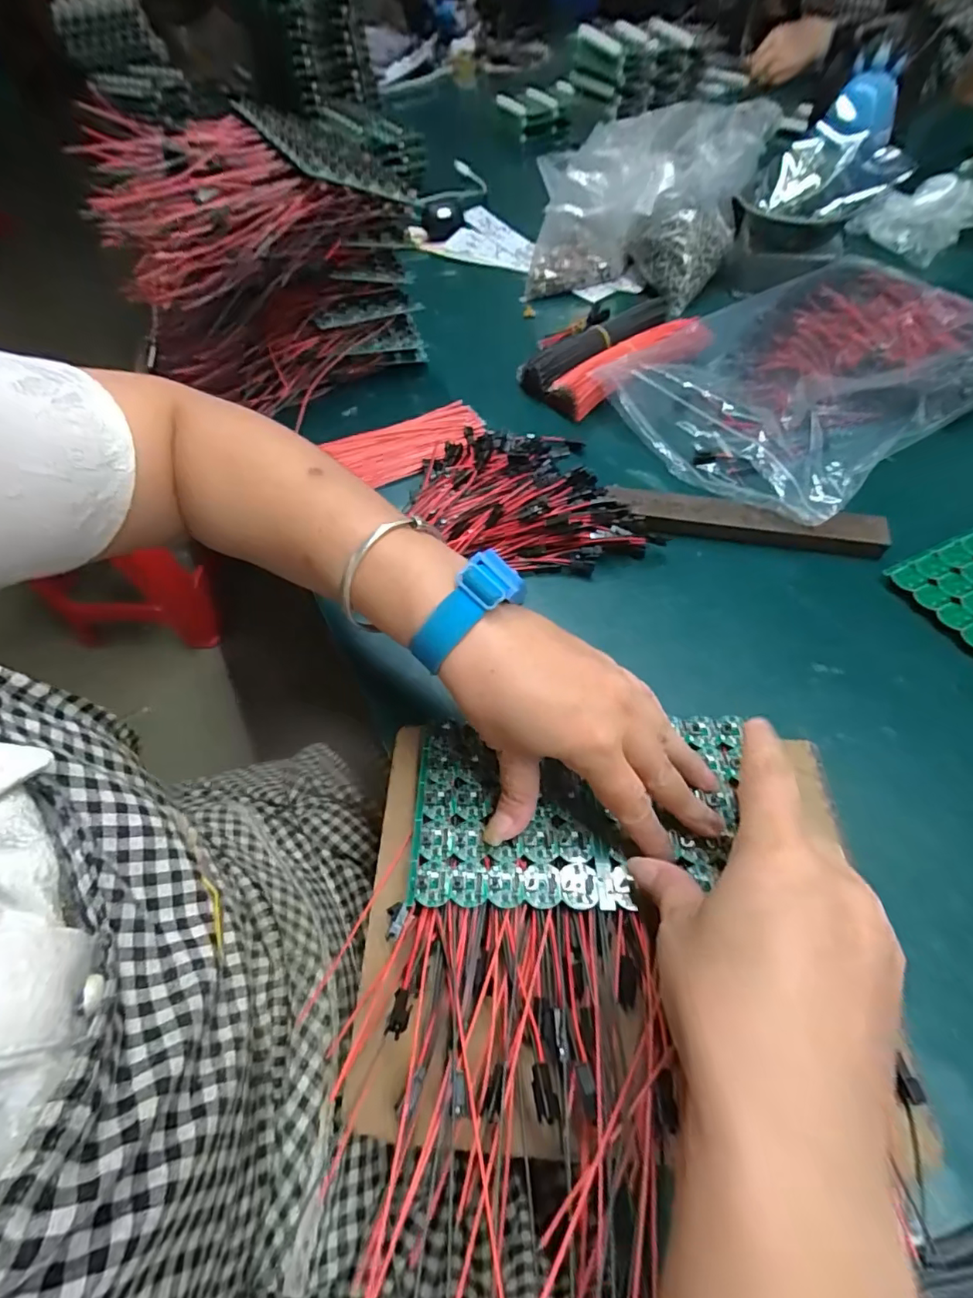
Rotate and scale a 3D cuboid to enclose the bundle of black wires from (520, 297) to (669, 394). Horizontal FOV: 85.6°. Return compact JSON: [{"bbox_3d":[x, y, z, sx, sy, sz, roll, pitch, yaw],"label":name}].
[{"bbox_3d":[0.115,-0.311,0.542,0.188,0.027,0.048,-29,59,-15],"label":"bundle of black wires"}]

